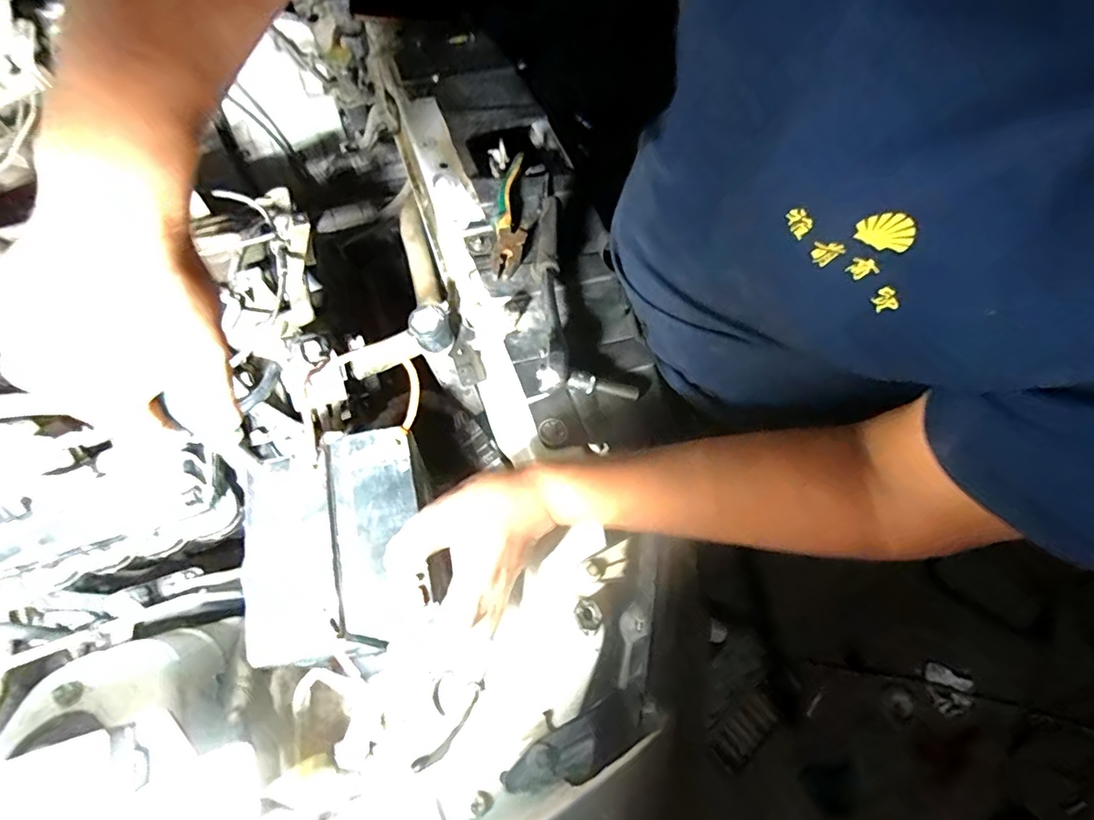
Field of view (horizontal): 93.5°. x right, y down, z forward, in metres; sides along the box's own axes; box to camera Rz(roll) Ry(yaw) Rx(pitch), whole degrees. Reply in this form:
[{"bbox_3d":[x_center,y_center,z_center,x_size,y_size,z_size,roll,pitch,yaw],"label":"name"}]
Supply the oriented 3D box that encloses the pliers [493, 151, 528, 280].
[{"bbox_3d":[-0.043,-0.229,0.610,0.035,0.025,0.184,0,64,-1],"label":"pliers"}]

